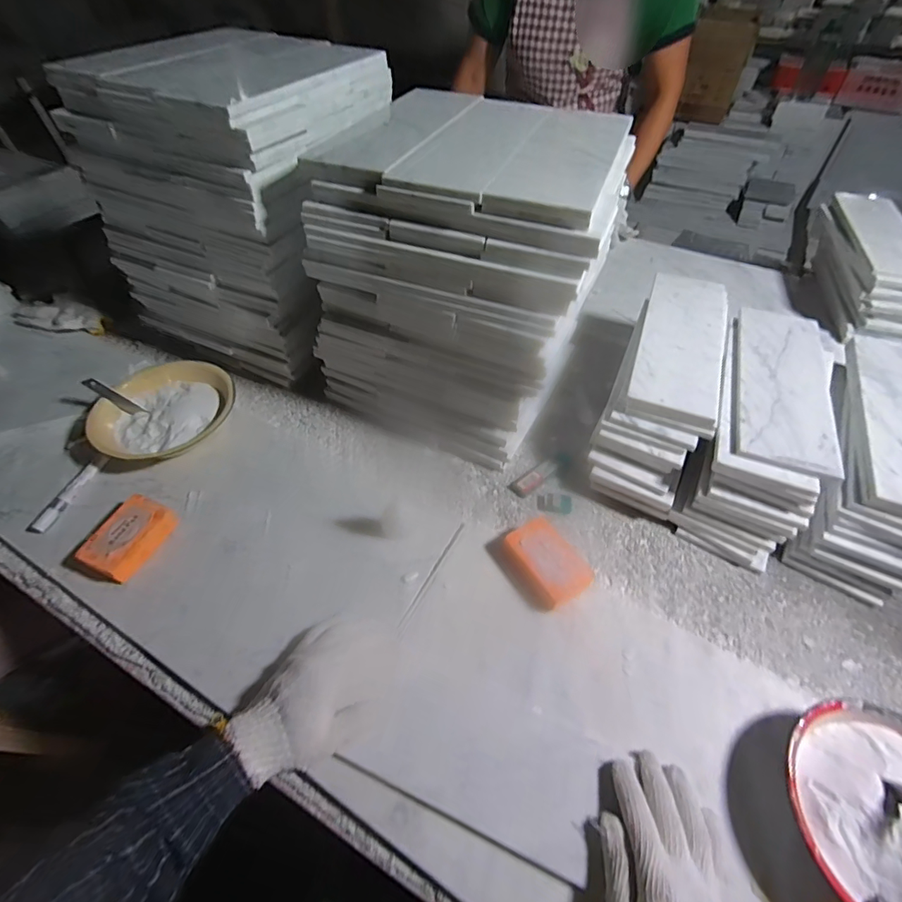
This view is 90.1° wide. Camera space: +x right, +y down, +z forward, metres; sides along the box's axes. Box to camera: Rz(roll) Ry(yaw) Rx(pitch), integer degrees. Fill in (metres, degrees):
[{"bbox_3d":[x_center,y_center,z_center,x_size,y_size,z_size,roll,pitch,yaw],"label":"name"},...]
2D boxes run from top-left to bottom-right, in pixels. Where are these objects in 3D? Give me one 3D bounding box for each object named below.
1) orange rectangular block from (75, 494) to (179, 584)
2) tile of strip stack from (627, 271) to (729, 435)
[{"bbox_3d":[-0.385,0.103,0.537,0.065,0.035,0.094,18,52,14],"label":"orange rectangular block"},{"bbox_3d":[0.311,-0.152,0.605,0.103,0.010,0.286,17,53,15],"label":"tile of strip stack"}]

